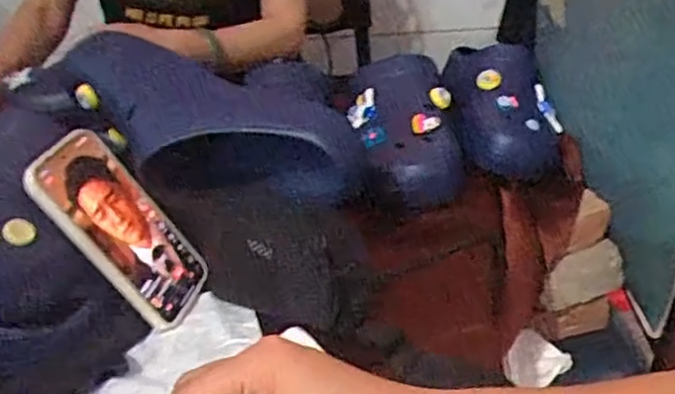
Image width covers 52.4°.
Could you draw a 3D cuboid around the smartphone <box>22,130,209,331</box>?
[{"bbox_3d":[-0.172,0.027,0.552,0.014,0.165,0.081,-25,20,31],"label":"smartphone"}]

